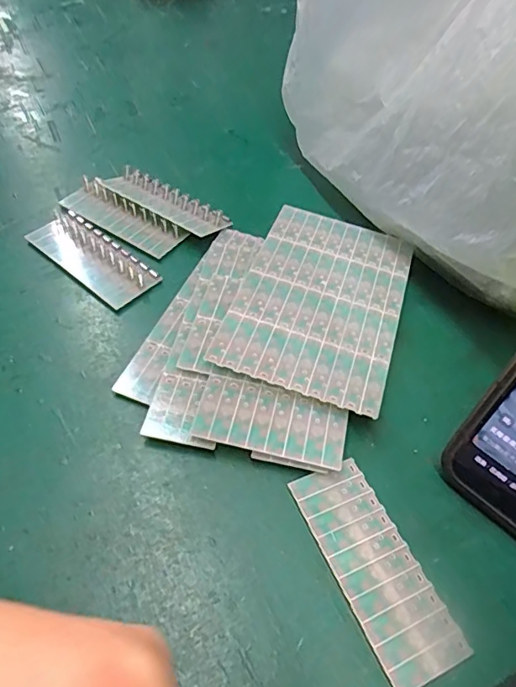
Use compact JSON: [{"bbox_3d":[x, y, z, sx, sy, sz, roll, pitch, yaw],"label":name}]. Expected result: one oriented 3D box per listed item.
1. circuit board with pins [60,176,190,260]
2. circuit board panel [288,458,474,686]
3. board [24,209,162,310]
[{"bbox_3d":[-0.083,-0.077,0.307,0.080,0.007,0.026,29,55,18],"label":"circuit board with pins"},{"bbox_3d":[0.044,0.083,0.195,0.031,0.004,0.079,-18,55,-18],"label":"circuit board panel"},{"bbox_3d":[-0.094,-0.049,0.288,0.080,0.004,0.032,36,58,23],"label":"board"}]

